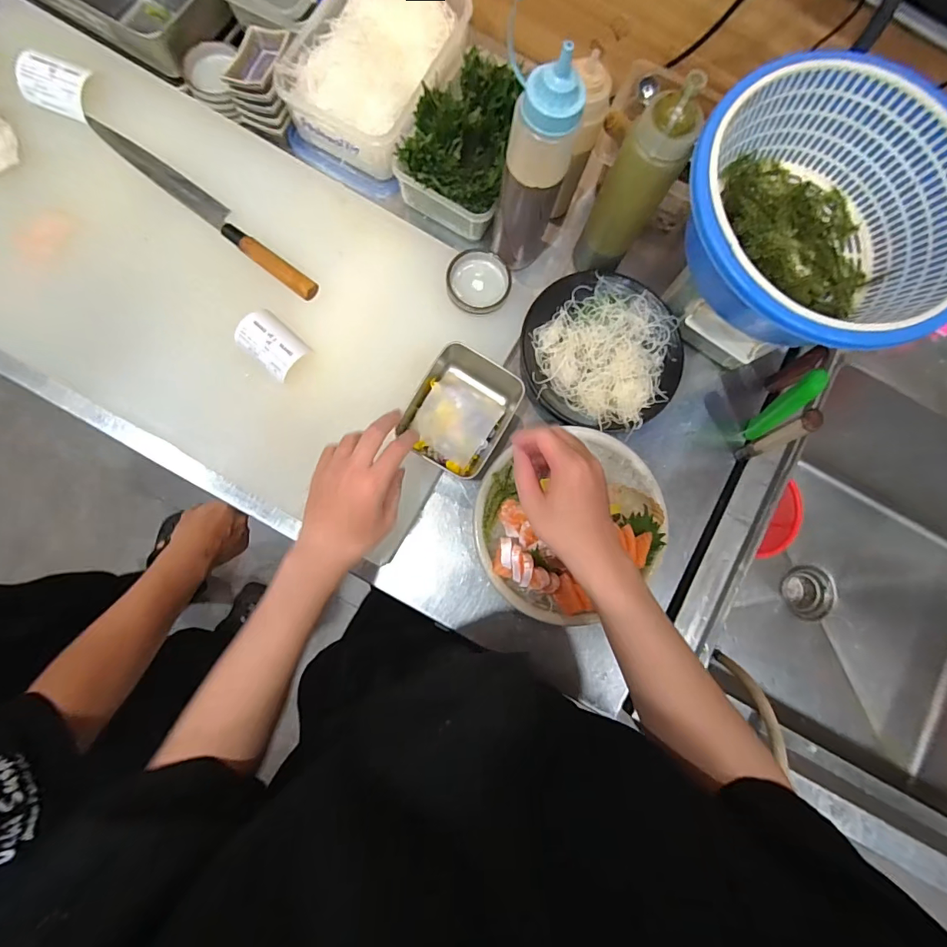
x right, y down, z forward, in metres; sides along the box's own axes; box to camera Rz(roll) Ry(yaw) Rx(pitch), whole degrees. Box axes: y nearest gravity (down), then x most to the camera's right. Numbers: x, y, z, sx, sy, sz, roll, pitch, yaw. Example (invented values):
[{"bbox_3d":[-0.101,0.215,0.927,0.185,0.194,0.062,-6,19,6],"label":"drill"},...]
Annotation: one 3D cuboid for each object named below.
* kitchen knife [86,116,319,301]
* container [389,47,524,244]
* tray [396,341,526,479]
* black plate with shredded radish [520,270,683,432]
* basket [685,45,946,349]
[{"bbox_3d":[-0.334,-0.332,0.560,0.354,0.021,0.031,39,81,1],"label":"kitchen knife"},{"bbox_3d":[-0.008,-0.426,0.589,0.145,0.090,0.199,18,81,-3],"label":"container"},{"bbox_3d":[-0.012,-0.072,0.528,0.110,0.052,0.133,28,81,-1],"label":"tray"},{"bbox_3d":[0.165,-0.159,0.598,0.202,0.037,0.205,1,82,-5],"label":"black plate with shredded radish"},{"bbox_3d":[0.341,-0.254,0.453,0.271,0.094,0.263,1,82,-5],"label":"basket"}]

